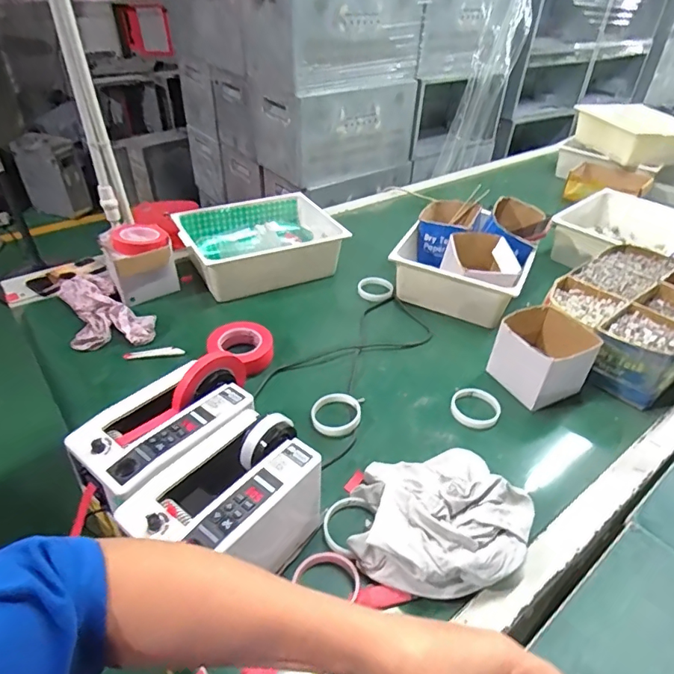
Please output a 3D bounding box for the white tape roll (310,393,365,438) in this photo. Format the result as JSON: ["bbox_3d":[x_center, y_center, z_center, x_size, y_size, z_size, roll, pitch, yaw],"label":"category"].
[{"bbox_3d":[-0.002,0.134,0.834,0.086,0.019,0.089,1,38,-1],"label":"white tape roll"}]

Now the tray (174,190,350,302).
[{"bbox_3d":[-0.192,-0.235,1.213,0.369,0.122,0.274,-16,42,-22],"label":"tray"}]

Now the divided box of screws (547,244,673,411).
[{"bbox_3d":[0.622,-0.040,1.012,0.406,0.119,0.274,-26,46,-31],"label":"divided box of screws"}]

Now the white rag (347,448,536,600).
[{"bbox_3d":[0.142,0.238,0.658,0.243,0.080,0.198,-8,39,-13],"label":"white rag"}]

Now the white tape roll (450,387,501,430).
[{"bbox_3d":[0.248,0.124,0.863,0.089,0.014,0.081,1,38,-1],"label":"white tape roll"}]

